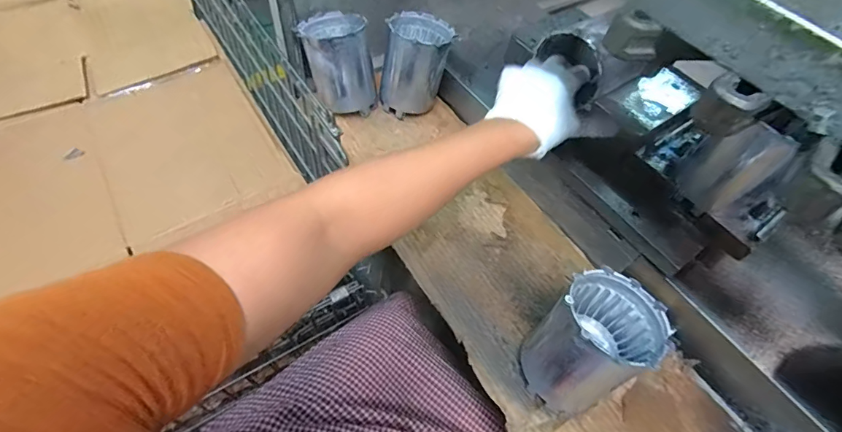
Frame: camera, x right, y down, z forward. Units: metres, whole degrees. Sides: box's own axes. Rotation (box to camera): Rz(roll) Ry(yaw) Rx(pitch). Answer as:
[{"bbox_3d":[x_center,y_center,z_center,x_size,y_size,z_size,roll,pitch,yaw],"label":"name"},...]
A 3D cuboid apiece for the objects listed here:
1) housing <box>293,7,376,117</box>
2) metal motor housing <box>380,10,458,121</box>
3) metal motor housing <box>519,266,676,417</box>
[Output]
[{"bbox_3d":[-0.117,-0.214,0.619,0.094,0.138,0.092,1,41,4],"label":"housing"},{"bbox_3d":[-0.009,-0.220,0.637,0.090,0.136,0.091,7,48,-8],"label":"metal motor housing"},{"bbox_3d":[0.166,0.124,0.417,0.119,0.116,0.101,-22,62,-18],"label":"metal motor housing"}]

